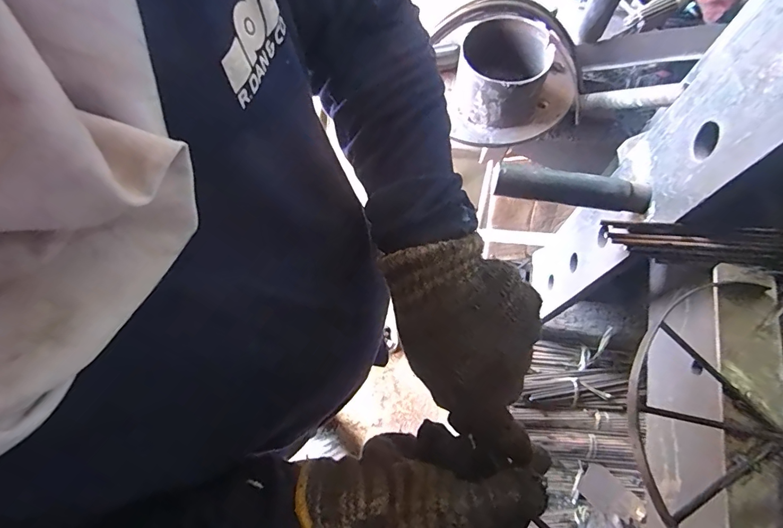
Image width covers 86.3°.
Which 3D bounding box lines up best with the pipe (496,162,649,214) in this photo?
[{"bbox_3d":[0.188,-0.078,0.438,0.153,0.031,0.028,12,68,5],"label":"pipe"}]

